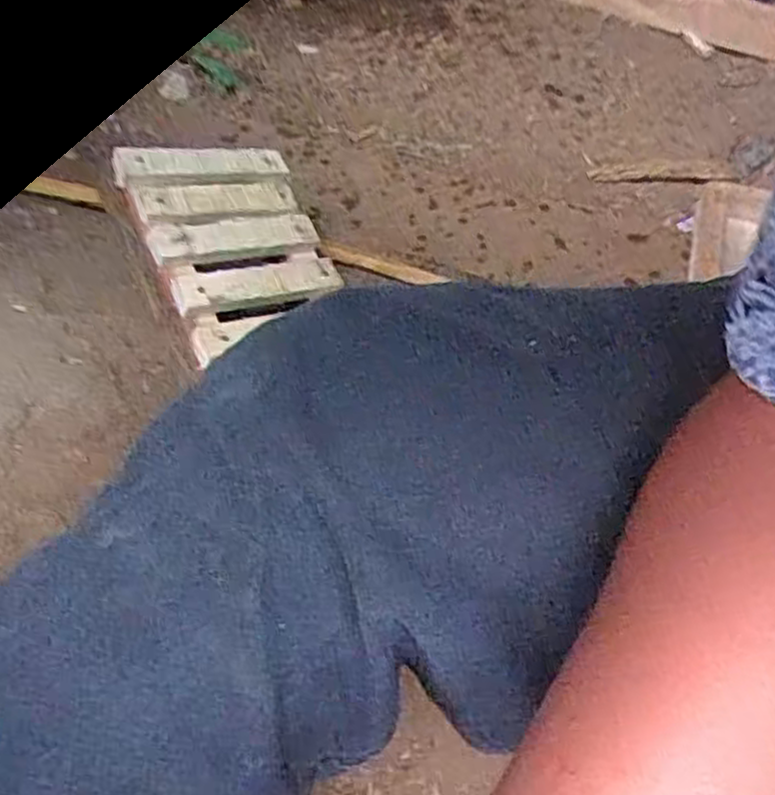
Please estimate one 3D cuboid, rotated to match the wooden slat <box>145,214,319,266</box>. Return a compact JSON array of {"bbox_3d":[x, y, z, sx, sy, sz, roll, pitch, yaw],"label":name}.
[{"bbox_3d":[-0.105,-0.112,0.545,0.119,0.012,0.029,-13,53,-29],"label":"wooden slat"}]

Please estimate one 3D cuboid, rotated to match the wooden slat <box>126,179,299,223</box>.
[{"bbox_3d":[-0.120,-0.141,0.557,0.120,0.012,0.032,-11,53,-28],"label":"wooden slat"}]

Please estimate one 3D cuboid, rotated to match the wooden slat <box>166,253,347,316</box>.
[{"bbox_3d":[-0.087,-0.079,0.535,0.123,0.012,0.035,-17,54,-33],"label":"wooden slat"}]

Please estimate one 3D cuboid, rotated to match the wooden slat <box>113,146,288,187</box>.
[{"bbox_3d":[-0.132,-0.169,0.563,0.129,0.013,0.023,-11,53,-29],"label":"wooden slat"}]

